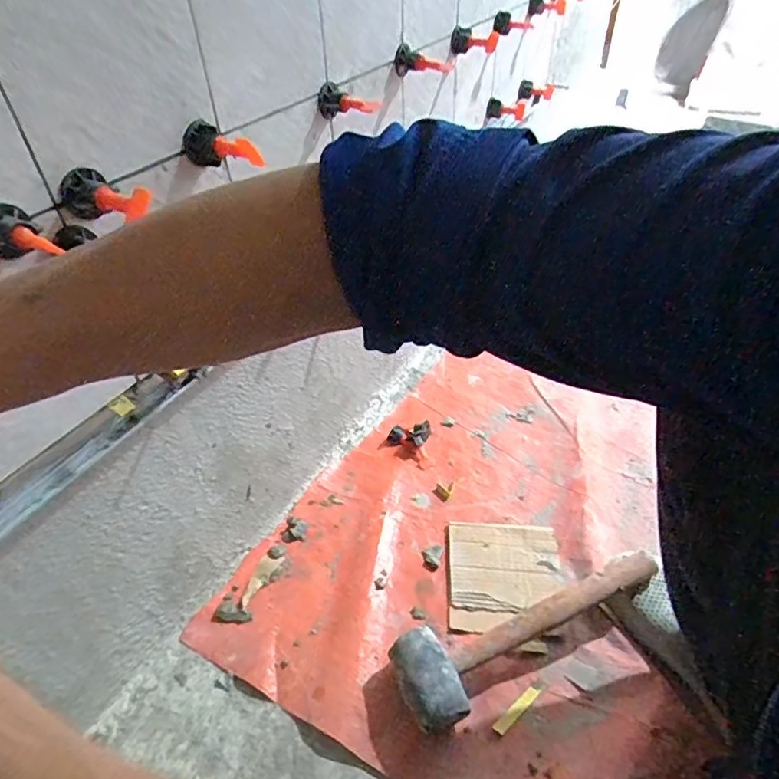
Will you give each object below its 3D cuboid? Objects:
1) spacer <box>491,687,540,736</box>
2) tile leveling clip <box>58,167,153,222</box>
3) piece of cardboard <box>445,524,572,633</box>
[{"bbox_3d":[0.145,0.363,0.607,0.068,0.004,0.013,-31,51,-27],"label":"spacer"},{"bbox_3d":[-0.183,-0.122,0.345,0.055,0.026,0.032,25,49,27],"label":"tile leveling clip"},{"bbox_3d":[0.157,0.248,0.722,0.151,0.009,0.153,1,44,3],"label":"piece of cardboard"}]

